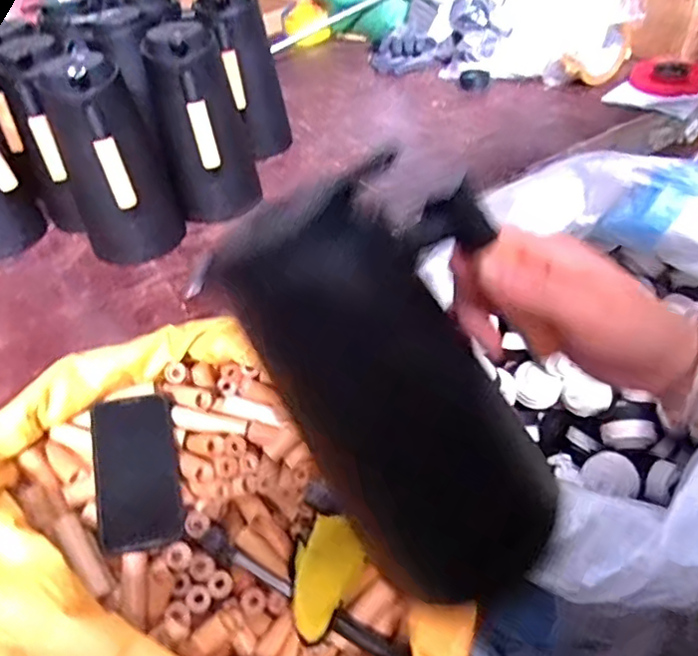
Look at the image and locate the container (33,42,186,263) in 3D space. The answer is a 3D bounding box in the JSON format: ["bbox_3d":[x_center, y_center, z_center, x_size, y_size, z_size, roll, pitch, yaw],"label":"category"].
[{"bbox_3d":[-0.303,-0.208,0.777,0.120,0.251,0.120,-19,44,-13],"label":"container"}]

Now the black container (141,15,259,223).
[{"bbox_3d":[-0.207,-0.282,0.841,0.124,0.248,0.140,-15,44,-9],"label":"black container"}]

